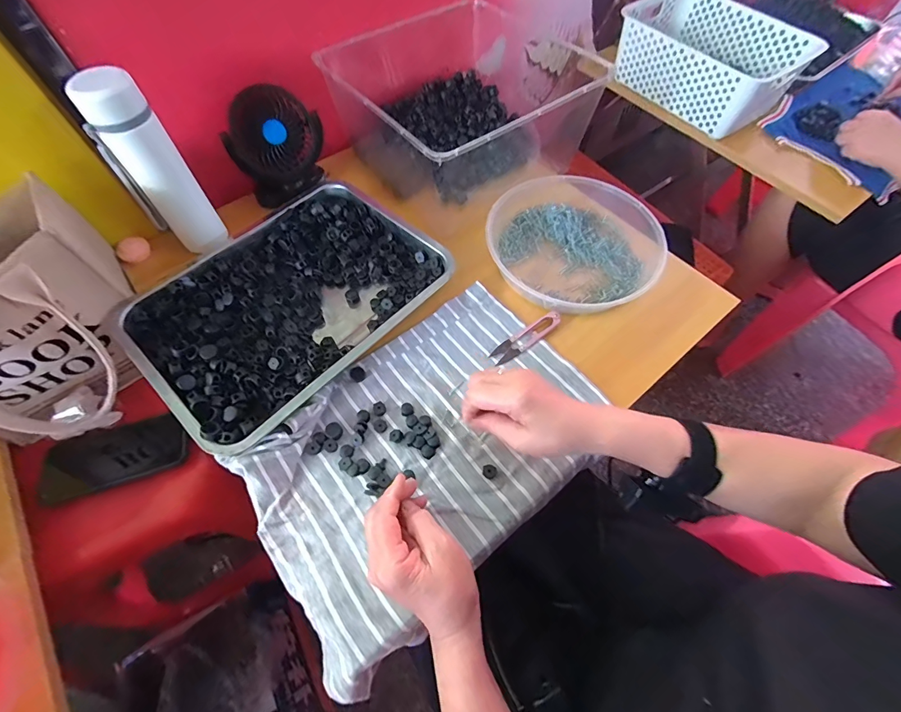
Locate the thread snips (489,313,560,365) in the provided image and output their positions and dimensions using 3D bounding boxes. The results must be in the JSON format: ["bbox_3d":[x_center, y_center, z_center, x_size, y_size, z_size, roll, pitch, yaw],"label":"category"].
[{"bbox_3d":[0.093,-0.023,0.488,0.101,0.010,0.024,-32,68,-16],"label":"thread snips"}]

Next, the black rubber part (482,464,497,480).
[{"bbox_3d":[0.040,0.118,0.413,0.015,0.007,0.014,0,62,-1],"label":"black rubber part"}]

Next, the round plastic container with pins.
[{"bbox_3d":[0.160,-0.152,0.540,0.221,0.035,0.225,0,62,-1],"label":"round plastic container with pins"}]

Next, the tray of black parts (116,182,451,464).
[{"bbox_3d":[-0.207,-0.084,0.500,0.286,0.038,0.337,40,69,18],"label":"tray of black parts"}]

